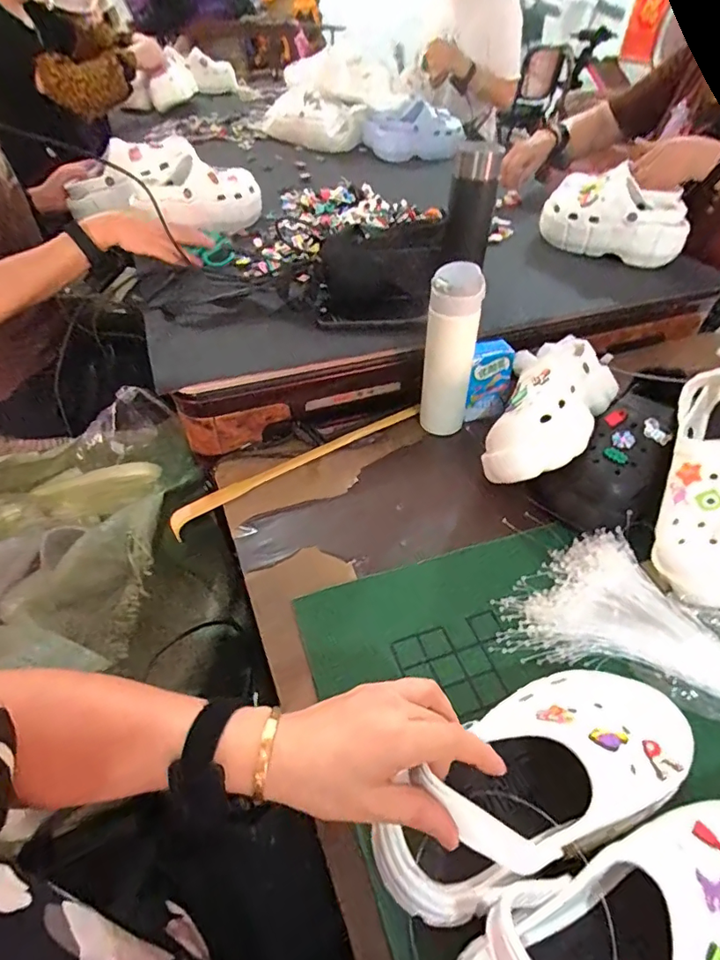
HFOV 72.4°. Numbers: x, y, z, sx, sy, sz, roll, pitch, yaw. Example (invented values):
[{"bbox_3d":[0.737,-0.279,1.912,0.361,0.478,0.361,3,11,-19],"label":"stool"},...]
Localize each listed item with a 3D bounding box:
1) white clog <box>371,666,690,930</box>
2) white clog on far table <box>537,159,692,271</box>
[{"bbox_3d":[0.128,0.207,0.344,0.243,0.083,0.104,-23,51,-20],"label":"white clog"},{"bbox_3d":[0.474,-0.493,0.915,0.245,0.105,0.139,23,50,18],"label":"white clog on far table"}]

